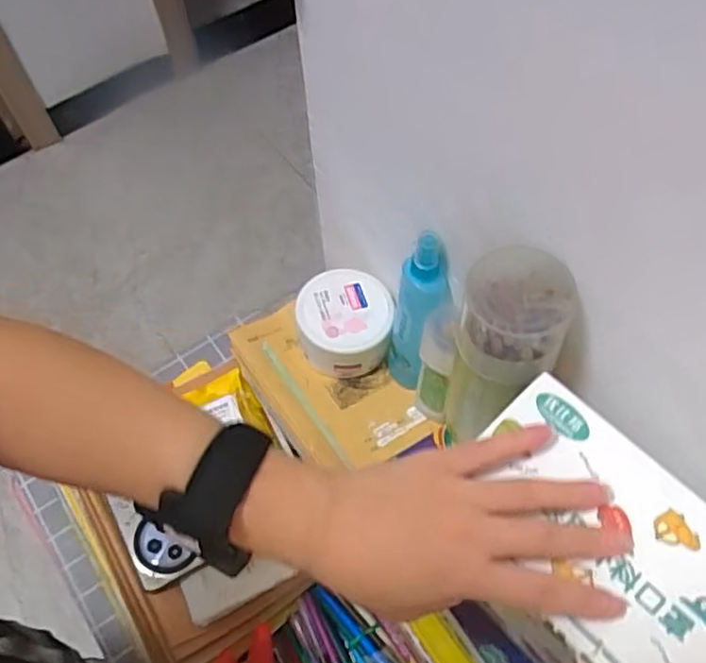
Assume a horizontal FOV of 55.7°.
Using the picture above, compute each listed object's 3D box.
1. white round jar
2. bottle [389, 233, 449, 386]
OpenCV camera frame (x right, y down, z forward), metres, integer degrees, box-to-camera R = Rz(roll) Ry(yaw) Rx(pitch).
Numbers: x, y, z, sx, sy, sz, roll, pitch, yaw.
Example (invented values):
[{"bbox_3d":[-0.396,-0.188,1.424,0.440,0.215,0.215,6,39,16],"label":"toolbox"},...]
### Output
[{"bbox_3d":[-0.006,-0.009,0.659,0.089,0.054,0.089,-1,60,2],"label":"white round jar"},{"bbox_3d":[0.054,-0.010,0.584,0.038,0.199,0.047,-39,66,-18],"label":"bottle"}]

